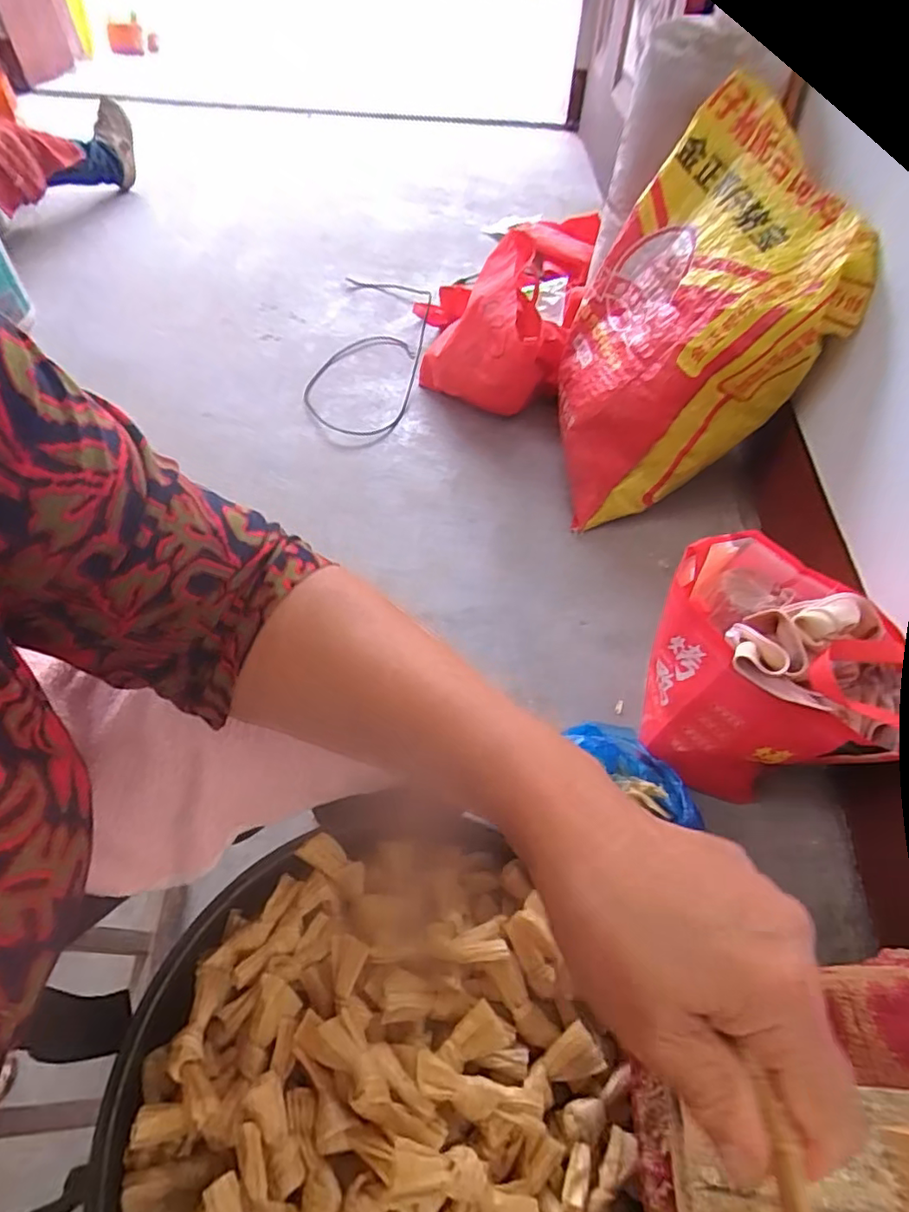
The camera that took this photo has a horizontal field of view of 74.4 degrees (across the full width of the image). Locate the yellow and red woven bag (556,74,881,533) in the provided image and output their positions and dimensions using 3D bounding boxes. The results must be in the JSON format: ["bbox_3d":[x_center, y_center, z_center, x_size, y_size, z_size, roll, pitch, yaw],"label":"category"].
[{"bbox_3d":[0.382,-0.475,1.039,0.220,0.560,0.451,19,44,-40],"label":"yellow and red woven bag"}]

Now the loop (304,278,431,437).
[{"bbox_3d":[-0.187,-0.604,1.387,0.225,0.034,0.642,3,53,1],"label":"loop"}]

